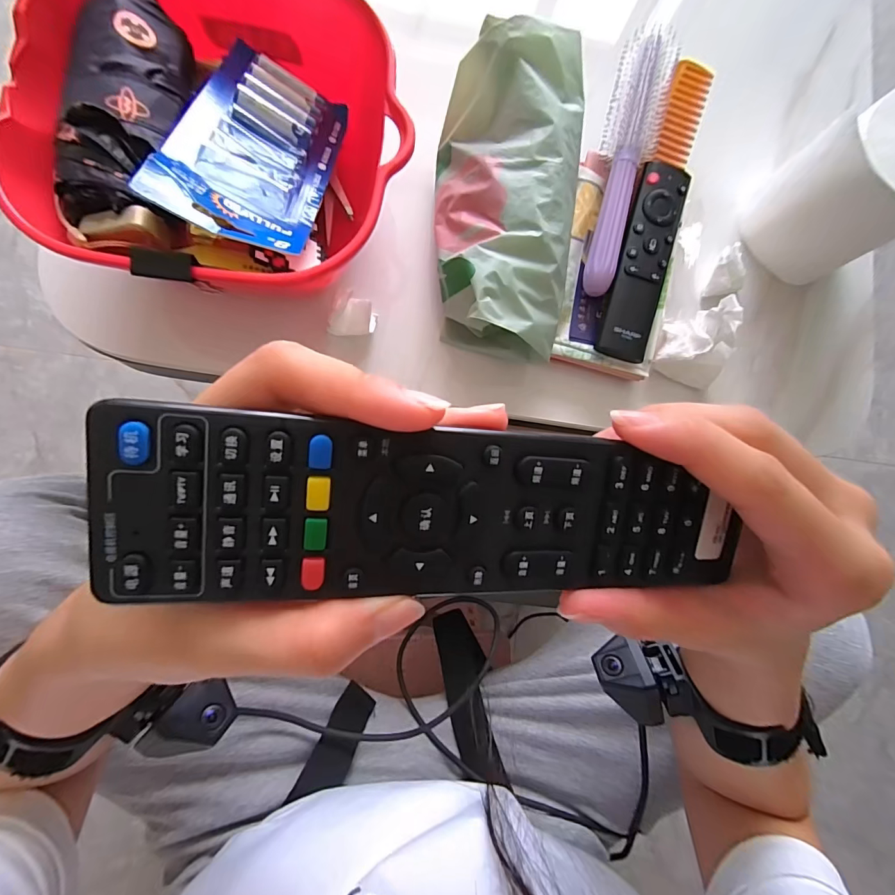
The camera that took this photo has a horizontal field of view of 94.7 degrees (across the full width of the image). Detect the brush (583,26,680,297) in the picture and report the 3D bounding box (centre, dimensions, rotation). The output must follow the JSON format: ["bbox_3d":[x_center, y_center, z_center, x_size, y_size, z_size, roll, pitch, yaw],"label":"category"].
[{"bbox_3d":[0.138,-0.225,0.320,0.049,0.029,0.212,15,82,-5],"label":"brush"}]

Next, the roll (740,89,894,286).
[{"bbox_3d":[0.316,-0.197,0.325,0.083,0.102,0.087,-23,87,-9],"label":"roll"}]

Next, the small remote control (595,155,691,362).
[{"bbox_3d":[0.154,-0.146,0.323,0.039,0.019,0.155,16,82,-5],"label":"small remote control"}]

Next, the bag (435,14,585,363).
[{"bbox_3d":[0.041,-0.177,0.303,0.094,0.075,0.213,5,83,-6],"label":"bag"}]

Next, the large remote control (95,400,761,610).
[{"bbox_3d":[0.007,0.018,0.106,0.164,0.013,0.042,6,83,-16],"label":"large remote control"}]

